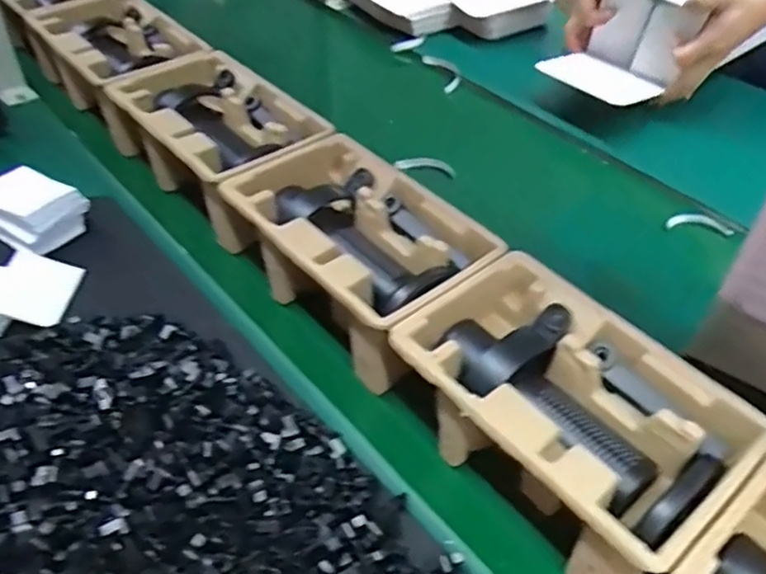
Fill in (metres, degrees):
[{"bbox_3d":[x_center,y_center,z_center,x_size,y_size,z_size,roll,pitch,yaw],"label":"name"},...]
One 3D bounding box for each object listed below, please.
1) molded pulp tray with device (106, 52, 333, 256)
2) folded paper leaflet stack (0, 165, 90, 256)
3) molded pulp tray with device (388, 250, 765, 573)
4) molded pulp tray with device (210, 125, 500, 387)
[{"bbox_3d":[-0.176,-0.157,0.713,0.151,0.107,0.238,-33,57,-28],"label":"molded pulp tray with device"},{"bbox_3d":[-0.349,-0.079,0.647,0.081,0.049,0.074,28,52,21],"label":"folded paper leaflet stack"},{"bbox_3d":[0.130,0.091,0.472,0.151,0.096,0.224,-31,56,-28],"label":"molded pulp tray with device"},{"bbox_3d":[-0.026,-0.035,0.595,0.150,0.107,0.246,-30,56,-27],"label":"molded pulp tray with device"}]

